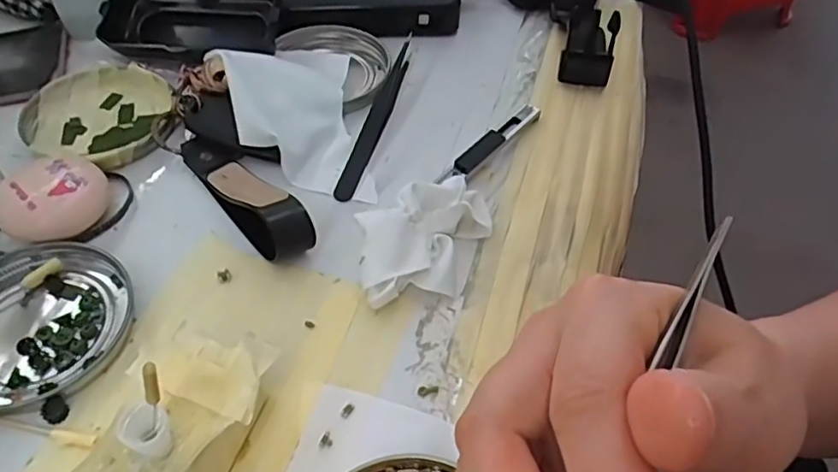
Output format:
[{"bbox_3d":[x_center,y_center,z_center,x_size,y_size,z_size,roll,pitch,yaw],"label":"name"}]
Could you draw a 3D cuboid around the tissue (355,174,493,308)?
[{"bbox_3d":[0.005,0.002,0.282,0.075,0.025,0.046,-28,58,-23],"label":"tissue"}]

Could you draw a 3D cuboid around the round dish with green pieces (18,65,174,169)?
[{"bbox_3d":[-0.178,-0.069,0.343,0.081,0.013,0.072,19,53,12],"label":"round dish with green pieces"}]

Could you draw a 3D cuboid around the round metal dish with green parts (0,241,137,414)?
[{"bbox_3d":[-0.164,0.036,0.258,0.076,0.009,0.075,1,51,-2],"label":"round metal dish with green parts"}]

